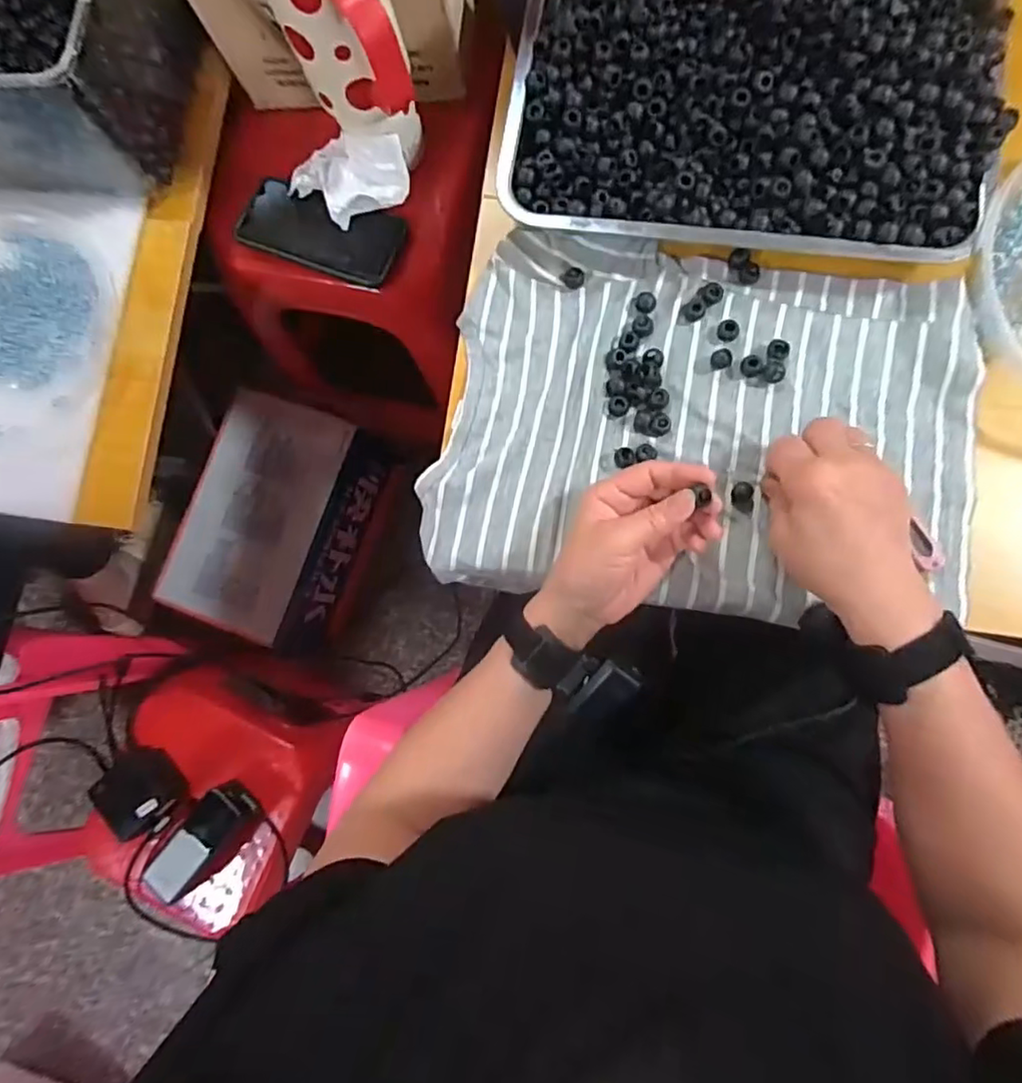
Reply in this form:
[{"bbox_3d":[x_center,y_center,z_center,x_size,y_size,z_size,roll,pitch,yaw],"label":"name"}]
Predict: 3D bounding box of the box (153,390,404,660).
[{"bbox_3d":[-0.341,-0.026,0.921,0.220,0.159,0.332,23,86,9],"label":"box"}]

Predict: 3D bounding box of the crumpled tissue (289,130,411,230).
[{"bbox_3d":[-0.153,-0.349,0.570,0.100,0.036,0.083,41,89,9],"label":"crumpled tissue"}]

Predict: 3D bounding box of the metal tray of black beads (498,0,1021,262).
[{"bbox_3d":[0.173,-0.336,0.450,0.336,0.061,0.250,7,84,7],"label":"metal tray of black beads"}]

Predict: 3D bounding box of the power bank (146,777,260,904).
[{"bbox_3d":[-0.354,0.338,0.689,0.055,0.032,0.139,41,89,9],"label":"power bank"}]

